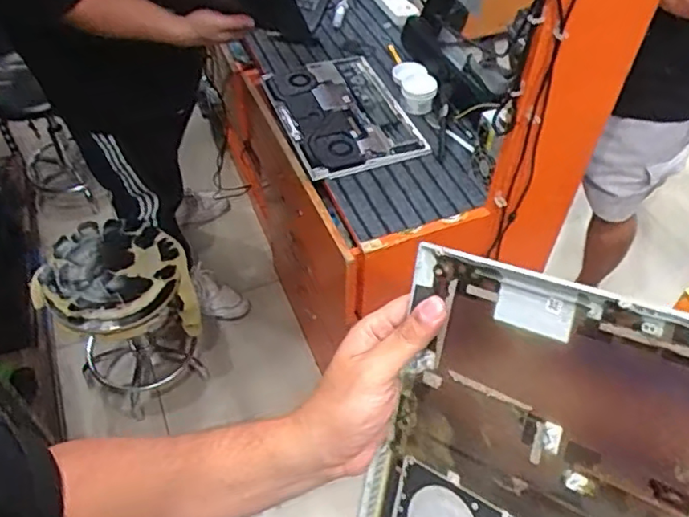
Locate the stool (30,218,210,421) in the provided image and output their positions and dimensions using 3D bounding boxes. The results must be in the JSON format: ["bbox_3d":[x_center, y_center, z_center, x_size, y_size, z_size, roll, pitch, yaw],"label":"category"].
[{"bbox_3d":[-0.558,0.179,1.620,0.331,0.491,0.319,1,51,-1],"label":"stool"}]

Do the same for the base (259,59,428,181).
[{"bbox_3d":[-0.010,-0.324,1.310,0.253,0.033,0.381,-19,52,-13],"label":"base"}]

